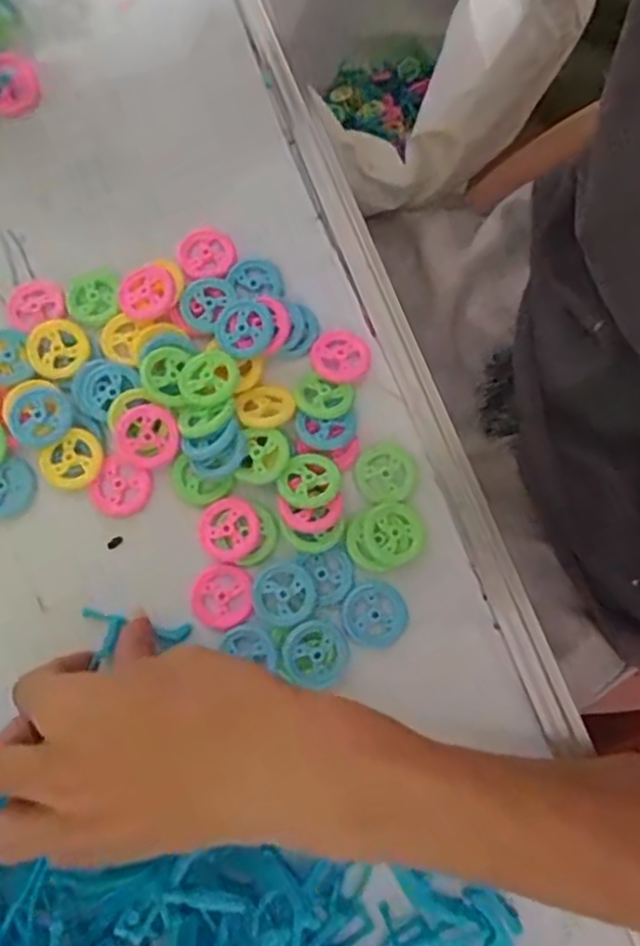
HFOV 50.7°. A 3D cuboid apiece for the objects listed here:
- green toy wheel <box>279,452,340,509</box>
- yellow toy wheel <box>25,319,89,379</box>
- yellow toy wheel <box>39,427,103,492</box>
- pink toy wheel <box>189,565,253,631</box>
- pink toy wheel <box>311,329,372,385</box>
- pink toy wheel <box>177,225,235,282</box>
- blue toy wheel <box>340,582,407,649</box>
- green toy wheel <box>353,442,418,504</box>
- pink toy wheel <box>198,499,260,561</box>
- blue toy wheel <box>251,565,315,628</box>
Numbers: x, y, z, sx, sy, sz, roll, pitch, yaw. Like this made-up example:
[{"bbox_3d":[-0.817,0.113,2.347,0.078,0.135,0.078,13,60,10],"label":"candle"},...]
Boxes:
[{"bbox_3d":[-0.005,0.003,0.317,0.028,0.011,0.028,0,77,-1],"label":"green toy wheel"},{"bbox_3d":[-0.131,-0.062,0.336,0.028,0.008,0.028,0,77,-1],"label":"yellow toy wheel"},{"bbox_3d":[-0.119,-0.006,0.325,0.030,0.007,0.025,-37,80,-9],"label":"yellow toy wheel"},{"bbox_3d":[-0.046,0.058,0.314,0.029,0.004,0.029,0,77,-1],"label":"pink toy wheel"},{"bbox_3d":[0.010,-0.059,0.337,0.028,0.005,0.029,0,77,-1],"label":"pink toy wheel"},{"bbox_3d":[-0.060,-0.115,0.353,0.030,0.007,0.030,0,77,-1],"label":"pink toy wheel"},{"bbox_3d":[0.025,0.066,0.315,0.030,0.006,0.029,0,77,-1],"label":"blue toy wheel"},{"bbox_3d":[0.032,0.000,0.326,0.029,0.004,0.029,0,77,-1],"label":"green toy wheel"},{"bbox_3d":[-0.043,0.027,0.319,0.029,0.005,0.028,0,77,-1],"label":"pink toy wheel"},{"bbox_3d":[-0.017,0.057,0.312,0.028,0.005,0.027,0,77,-1],"label":"blue toy wheel"}]

